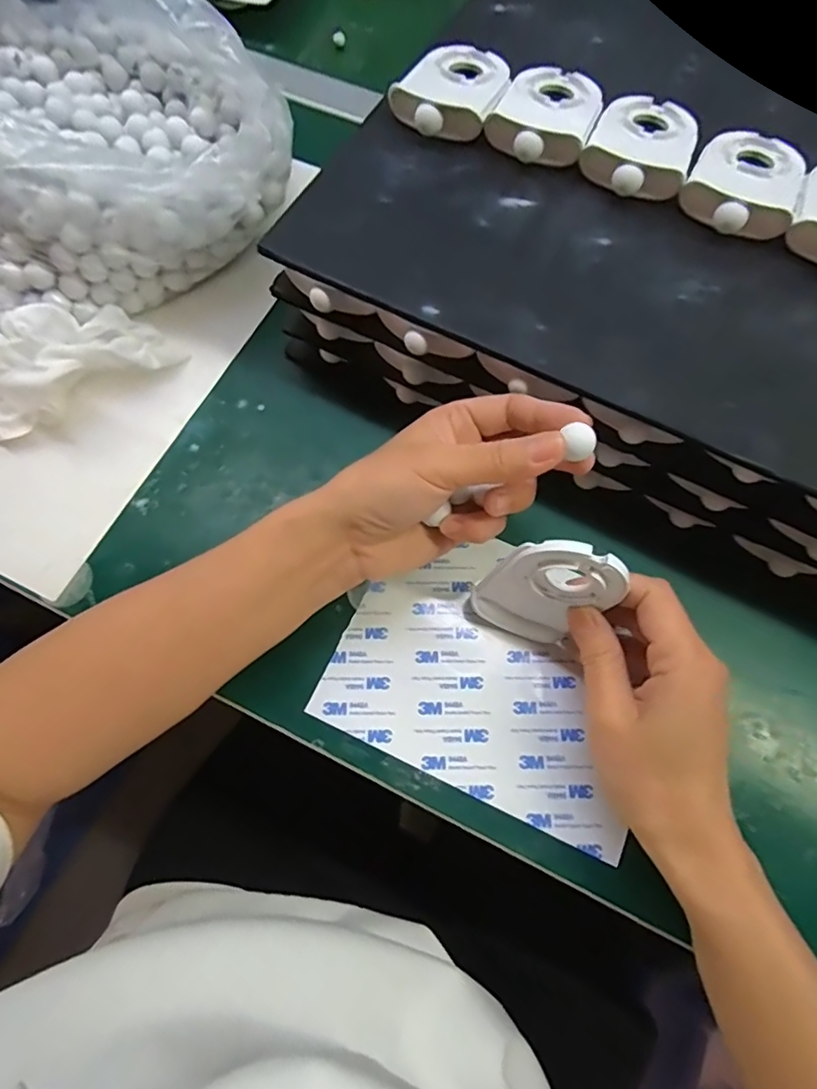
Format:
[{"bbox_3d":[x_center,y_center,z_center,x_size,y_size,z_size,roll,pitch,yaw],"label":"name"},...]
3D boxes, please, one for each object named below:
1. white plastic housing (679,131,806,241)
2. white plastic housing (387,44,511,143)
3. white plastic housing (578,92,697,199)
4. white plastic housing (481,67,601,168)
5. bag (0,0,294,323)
[{"bbox_3d":[0.189,-0.204,0.304,0.058,0.016,0.080,29,72,9],"label":"white plastic housing"},{"bbox_3d":[0.029,-0.277,0.327,0.058,0.017,0.082,23,71,7],"label":"white plastic housing"},{"bbox_3d":[0.137,-0.234,0.314,0.057,0.018,0.084,25,71,8],"label":"white plastic housing"},{"bbox_3d":[0.083,-0.257,0.322,0.055,0.016,0.084,20,70,6],"label":"white plastic housing"},{"bbox_3d":[-0.200,-0.280,0.362,0.210,0.105,0.229,-20,71,-8],"label":"bag"}]

